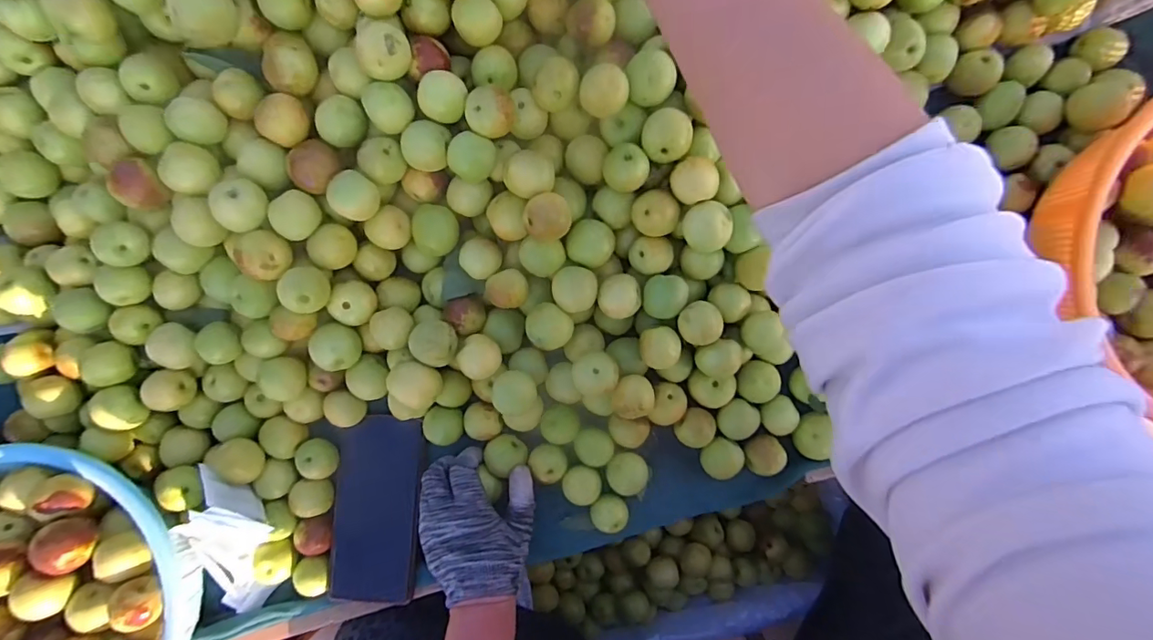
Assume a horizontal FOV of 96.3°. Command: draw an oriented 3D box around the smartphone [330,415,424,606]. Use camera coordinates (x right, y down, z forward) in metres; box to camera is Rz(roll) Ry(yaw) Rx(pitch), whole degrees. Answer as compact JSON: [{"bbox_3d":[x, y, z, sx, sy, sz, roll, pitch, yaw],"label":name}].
[{"bbox_3d":[-0.178,0.169,0.459,0.075,0.009,0.161,2,86,4],"label":"smartphone"}]

